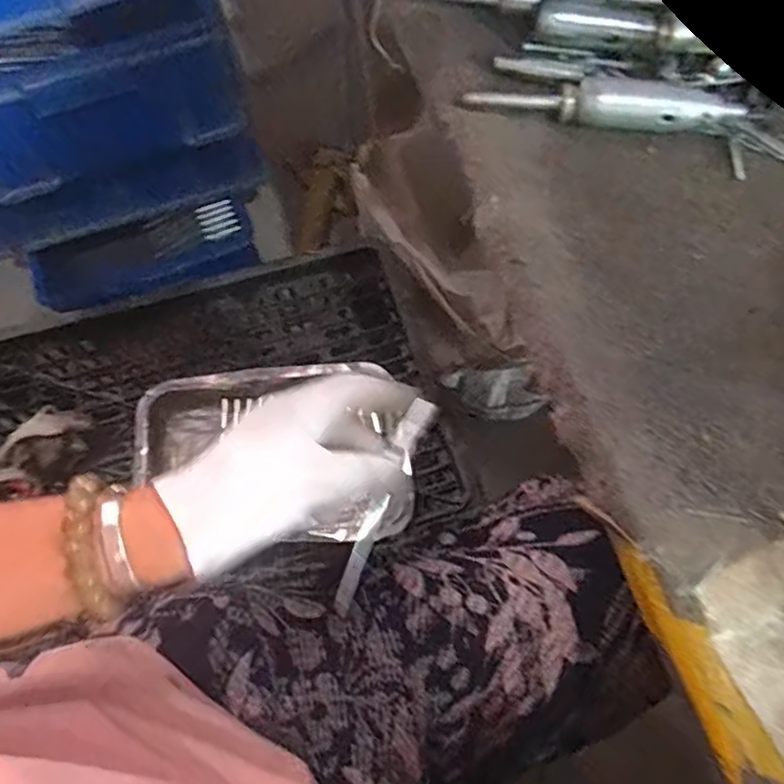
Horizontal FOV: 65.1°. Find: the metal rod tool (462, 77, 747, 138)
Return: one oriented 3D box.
[{"bbox_3d":[0.122,-0.161,0.346,0.155,0.022,0.022,1,68,-1],"label":"metal rod tool"}]

